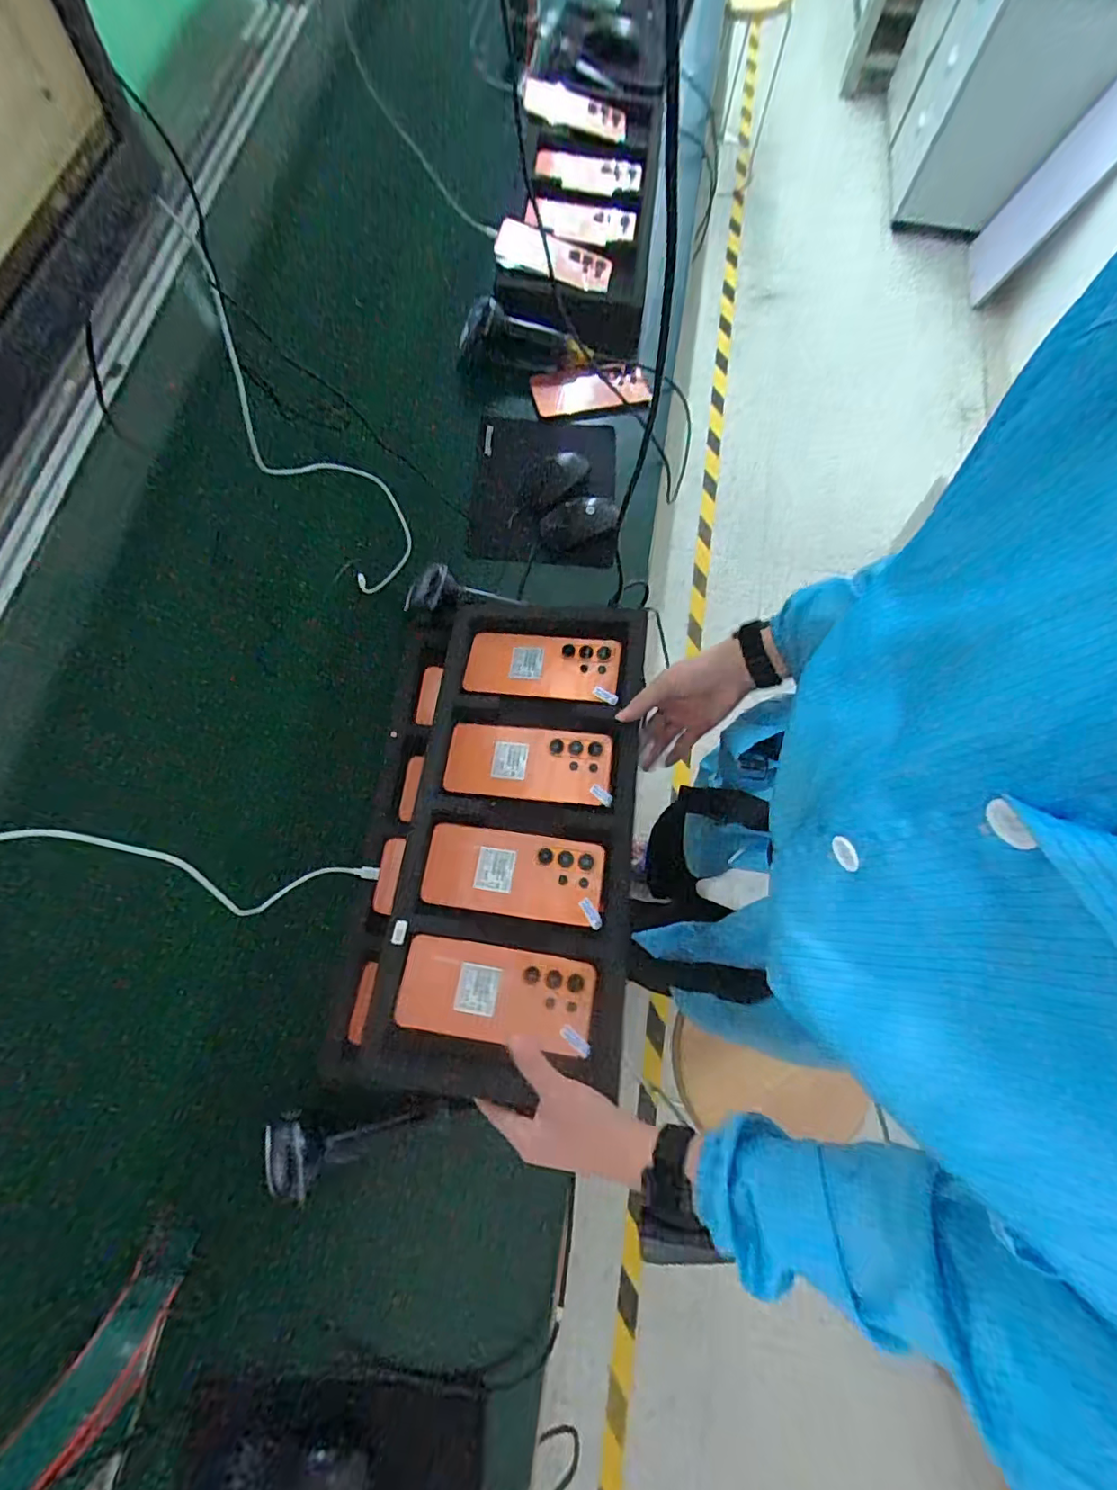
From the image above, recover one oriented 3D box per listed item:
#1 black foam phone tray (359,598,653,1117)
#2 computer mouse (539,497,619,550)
[{"bbox_3d":[-0.035,0.076,0.579,0.218,0.060,0.482,7,67,0],"label":"black foam phone tray"},{"bbox_3d":[0.029,-0.301,0.762,0.106,0.030,0.056,-24,75,-9],"label":"computer mouse"}]

